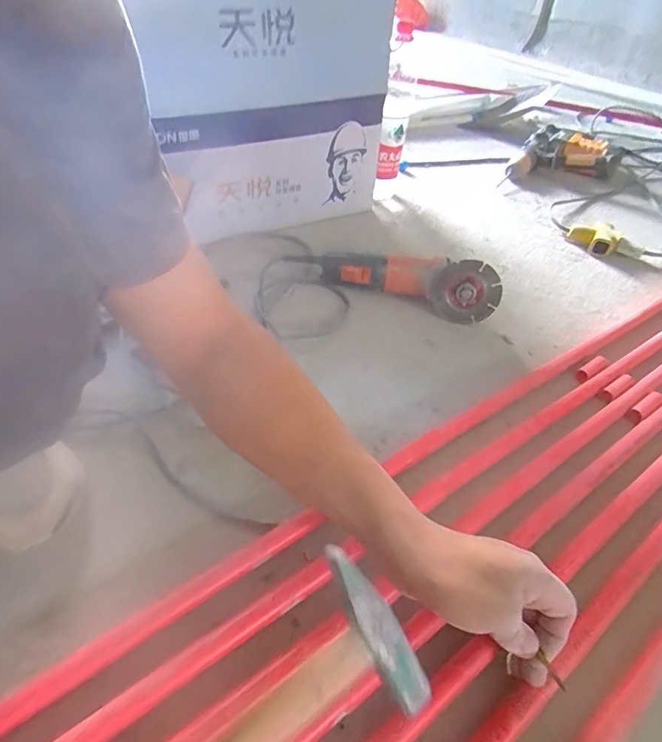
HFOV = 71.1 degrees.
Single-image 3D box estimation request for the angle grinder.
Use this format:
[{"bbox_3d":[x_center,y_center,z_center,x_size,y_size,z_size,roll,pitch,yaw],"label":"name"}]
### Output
[{"bbox_3d":[0.094,-0.155,0.734,0.338,0.088,0.065,16,44,11],"label":"angle grinder"}]

